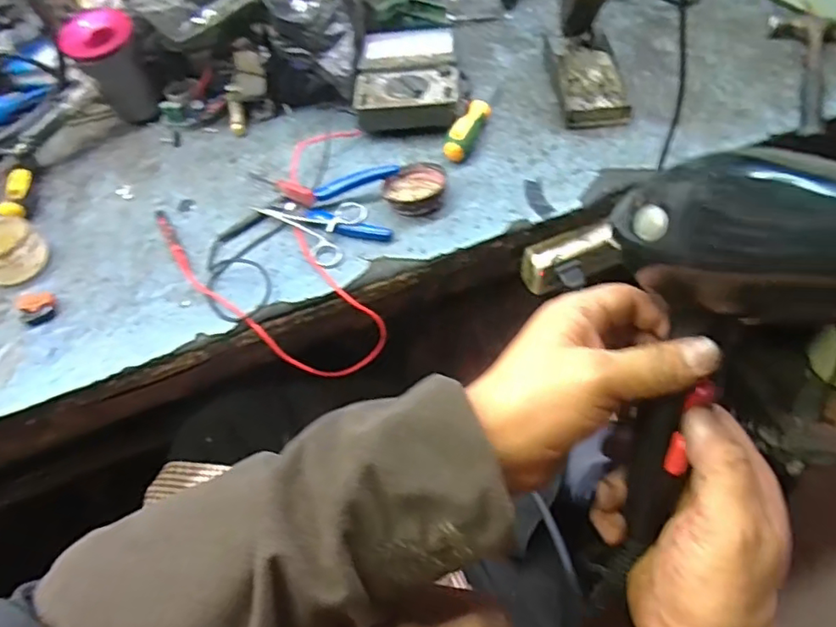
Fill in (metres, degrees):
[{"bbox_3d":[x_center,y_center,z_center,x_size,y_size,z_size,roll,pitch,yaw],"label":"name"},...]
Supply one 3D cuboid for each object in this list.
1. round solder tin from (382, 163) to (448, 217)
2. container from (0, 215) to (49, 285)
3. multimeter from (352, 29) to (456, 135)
[{"bbox_3d":[-0.003,-0.120,0.566,0.059,0.020,0.067,-3,49,4],"label":"round solder tin"},{"bbox_3d":[-0.389,-0.057,0.556,0.069,0.040,0.062,31,60,29],"label":"container"},{"bbox_3d":[-0.009,-0.269,0.675,0.112,0.050,0.176,-1,49,6],"label":"multimeter"}]

